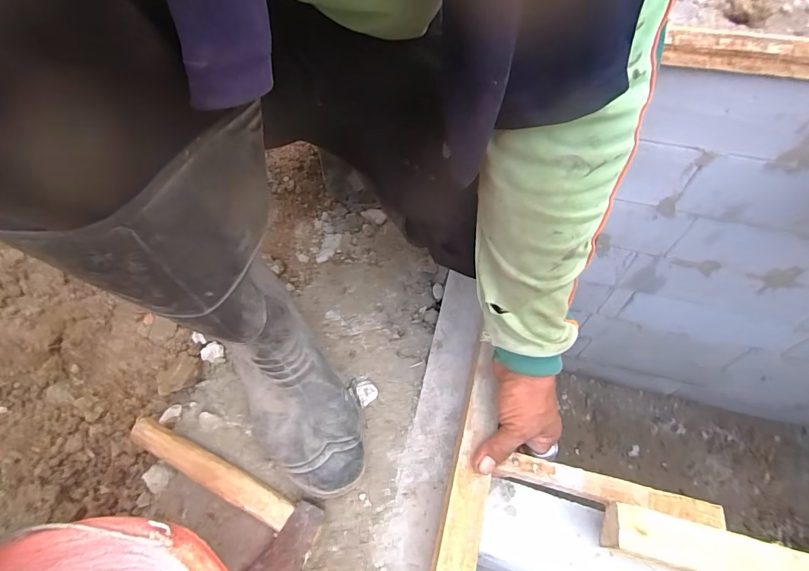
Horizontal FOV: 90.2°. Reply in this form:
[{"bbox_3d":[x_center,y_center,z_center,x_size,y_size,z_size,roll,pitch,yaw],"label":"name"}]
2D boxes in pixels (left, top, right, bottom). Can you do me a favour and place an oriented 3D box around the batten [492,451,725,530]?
[{"bbox_3d":[0.190,0.193,0.384,0.190,0.021,0.023,8,57,13],"label":"batten"}]

